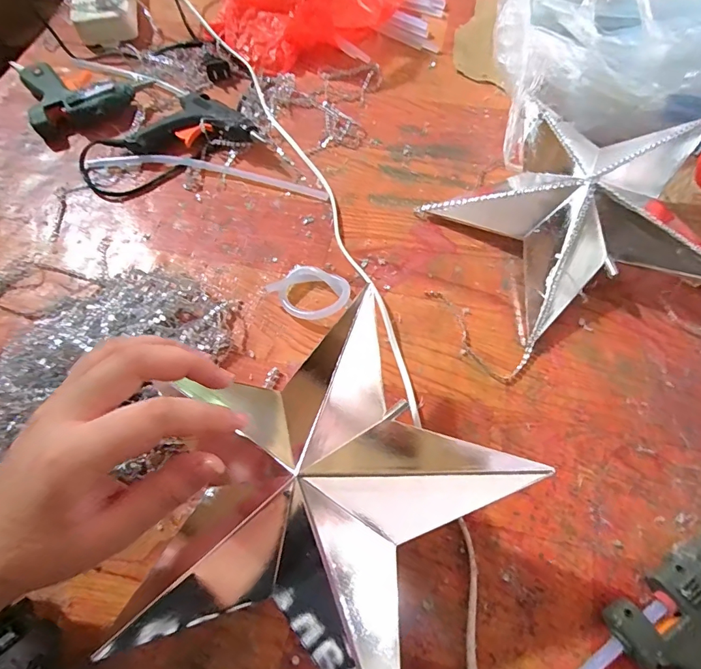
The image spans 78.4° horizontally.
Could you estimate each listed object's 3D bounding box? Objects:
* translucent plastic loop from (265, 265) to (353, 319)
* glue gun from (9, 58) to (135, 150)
[{"bbox_3d":[-0.037,-0.039,0.388,0.076,0.016,0.049,29,69,15],"label":"translucent plastic loop"},{"bbox_3d":[-0.331,-0.285,0.496,0.106,0.031,0.136,-40,69,-15],"label":"glue gun"}]

